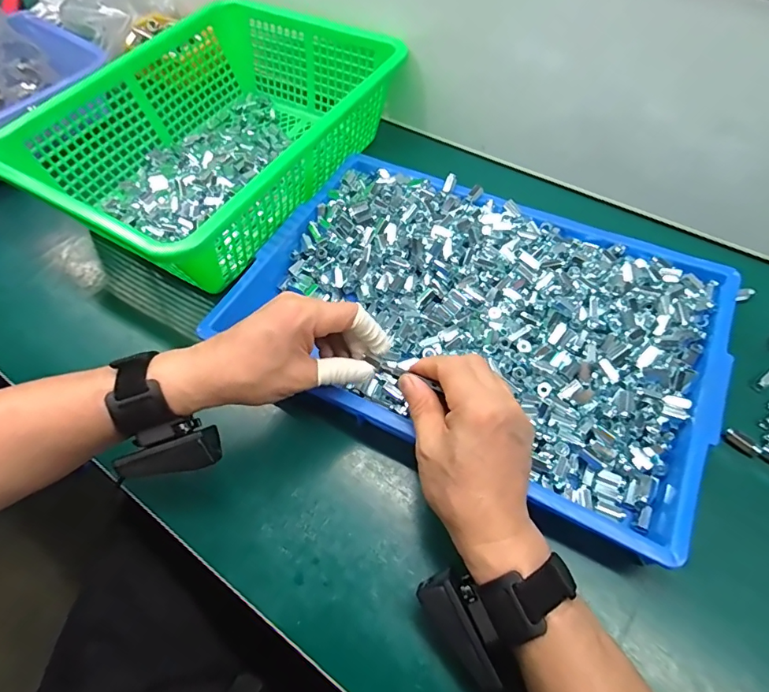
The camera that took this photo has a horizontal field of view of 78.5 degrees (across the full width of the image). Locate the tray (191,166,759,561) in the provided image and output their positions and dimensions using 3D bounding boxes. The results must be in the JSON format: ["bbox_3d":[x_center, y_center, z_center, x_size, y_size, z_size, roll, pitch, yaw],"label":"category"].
[{"bbox_3d":[0.081,-0.029,0.449,0.417,0.050,0.284,23,63,17],"label":"tray"}]

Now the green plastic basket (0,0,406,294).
[{"bbox_3d":[-0.193,-0.245,0.557,0.295,0.111,0.384,27,64,18],"label":"green plastic basket"}]

